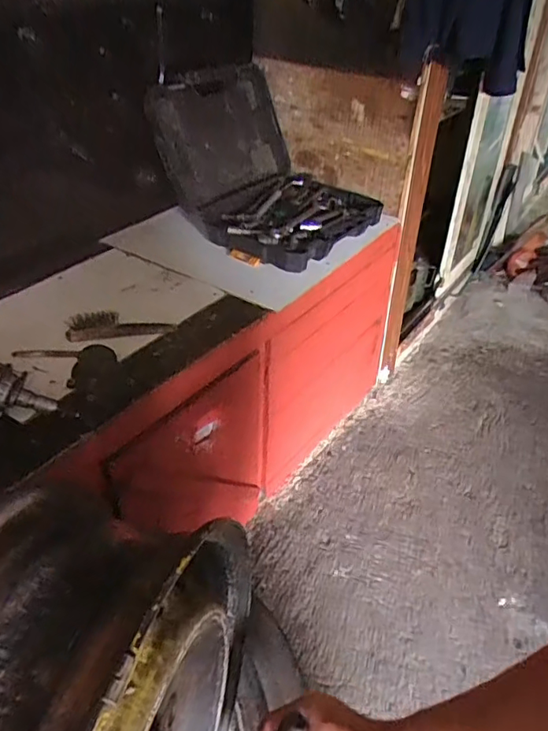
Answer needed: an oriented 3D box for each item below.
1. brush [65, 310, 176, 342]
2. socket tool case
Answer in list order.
[{"bbox_3d":[-0.305,-0.084,1.077,0.204,0.054,0.034,-4,37,-7],"label":"brush"},{"bbox_3d":[0.005,-0.538,1.433,0.472,0.338,0.503,-29,46,-35],"label":"socket tool case"}]

